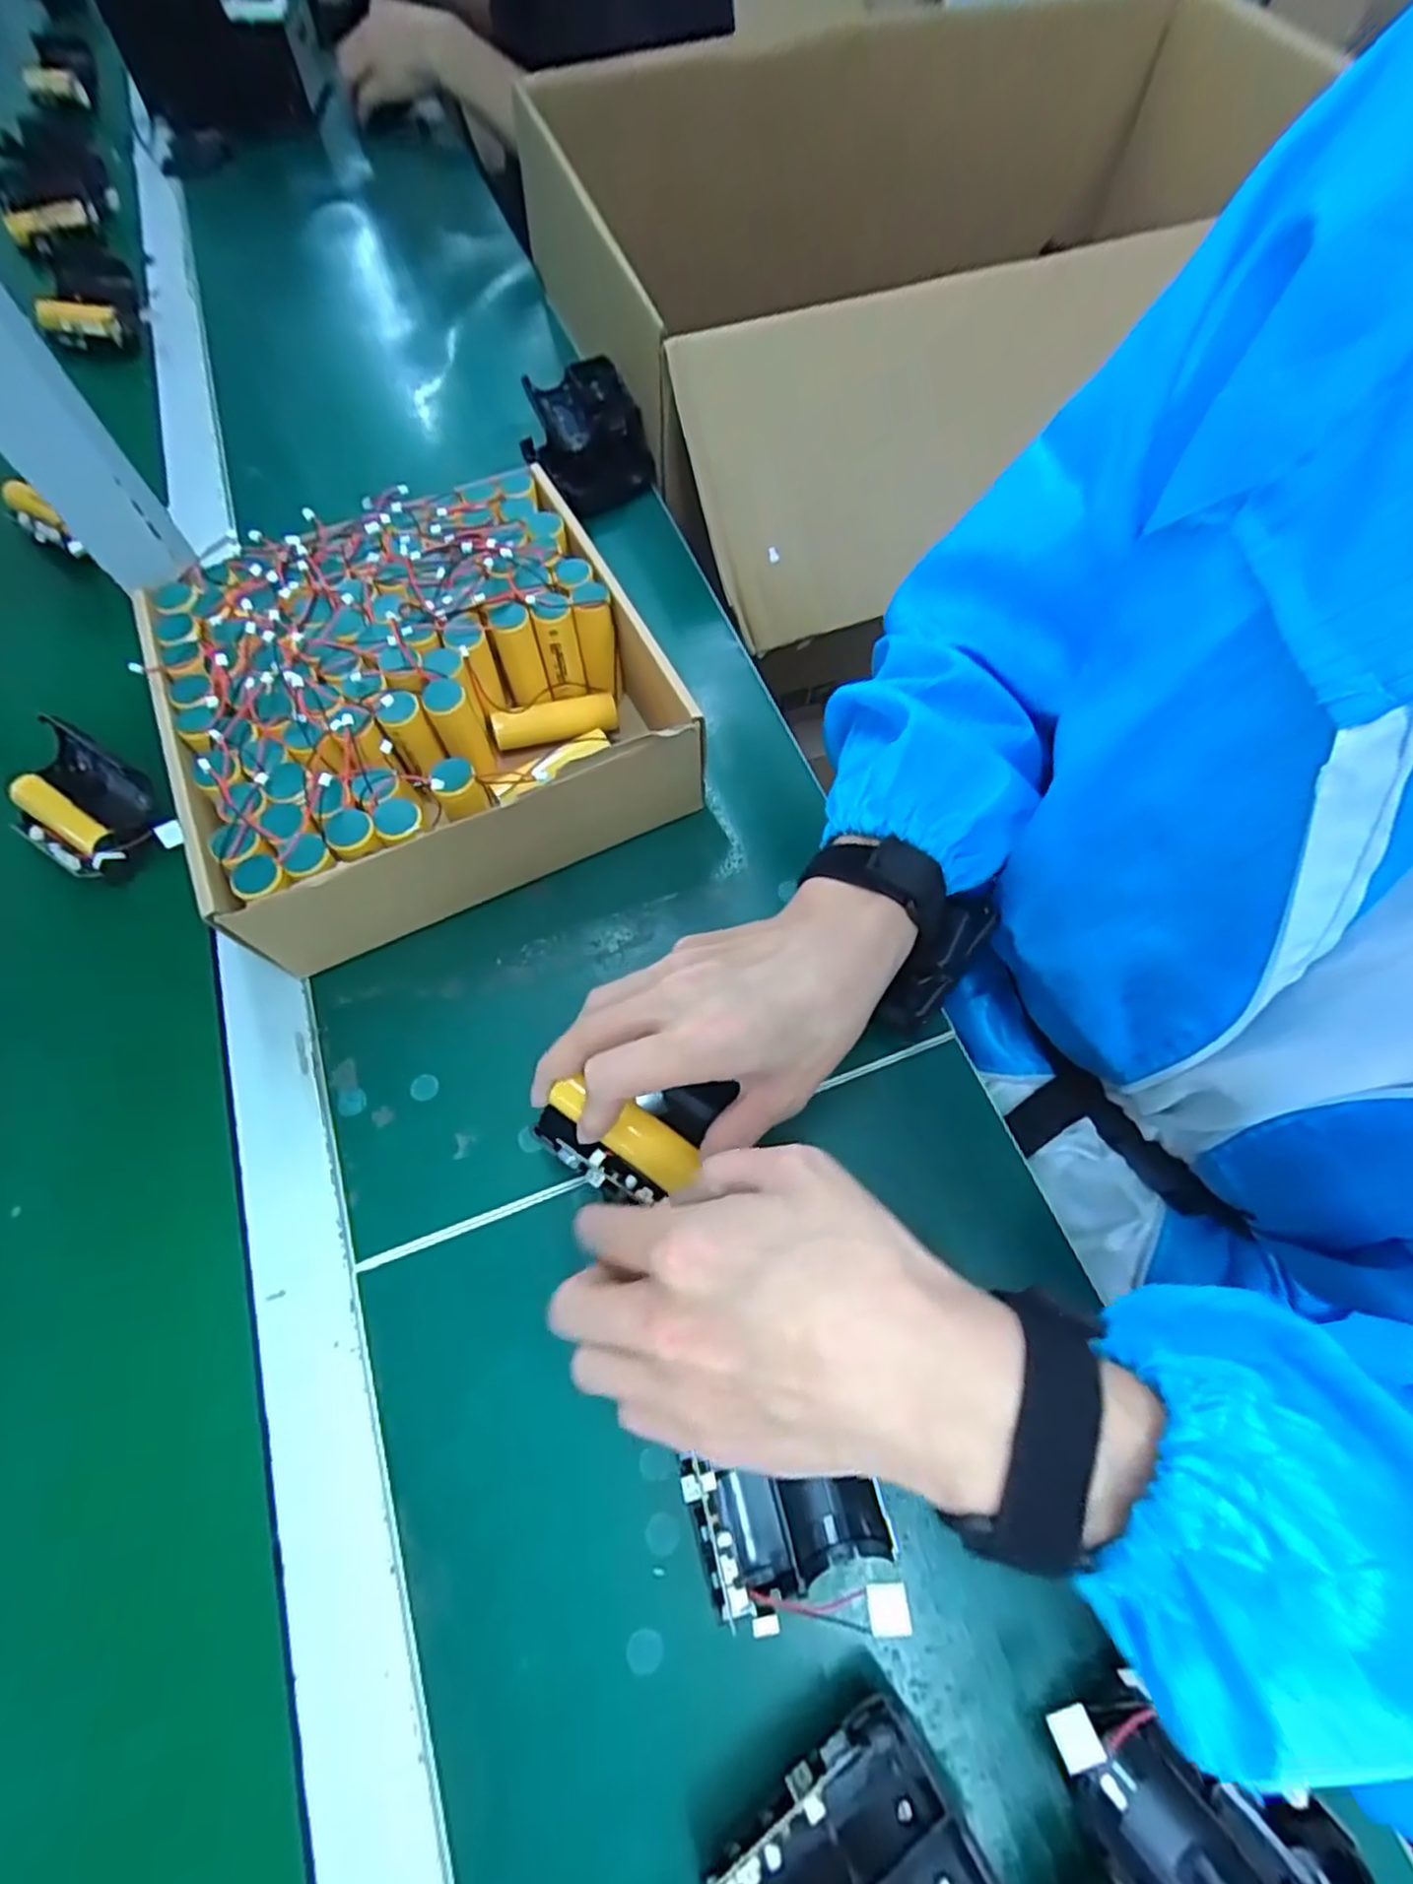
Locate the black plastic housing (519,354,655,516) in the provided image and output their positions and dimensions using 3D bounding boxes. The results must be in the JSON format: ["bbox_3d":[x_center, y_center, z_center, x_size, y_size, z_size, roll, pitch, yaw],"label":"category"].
[{"bbox_3d":[-0.090,-0.365,0.535,0.083,0.039,0.115,-22,67,-9],"label":"black plastic housing"}]

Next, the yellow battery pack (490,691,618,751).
[{"bbox_3d":[-0.087,-0.127,0.423,0.070,0.021,0.022,-15,66,-6],"label":"yellow battery pack"}]

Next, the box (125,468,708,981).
[{"bbox_3d":[-0.150,-0.136,0.405,0.249,0.080,0.229,-24,68,-10],"label":"box"}]

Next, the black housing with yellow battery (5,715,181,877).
[{"bbox_3d":[-0.347,-0.077,0.401,0.095,0.034,0.059,31,70,14],"label":"black housing with yellow battery"}]

